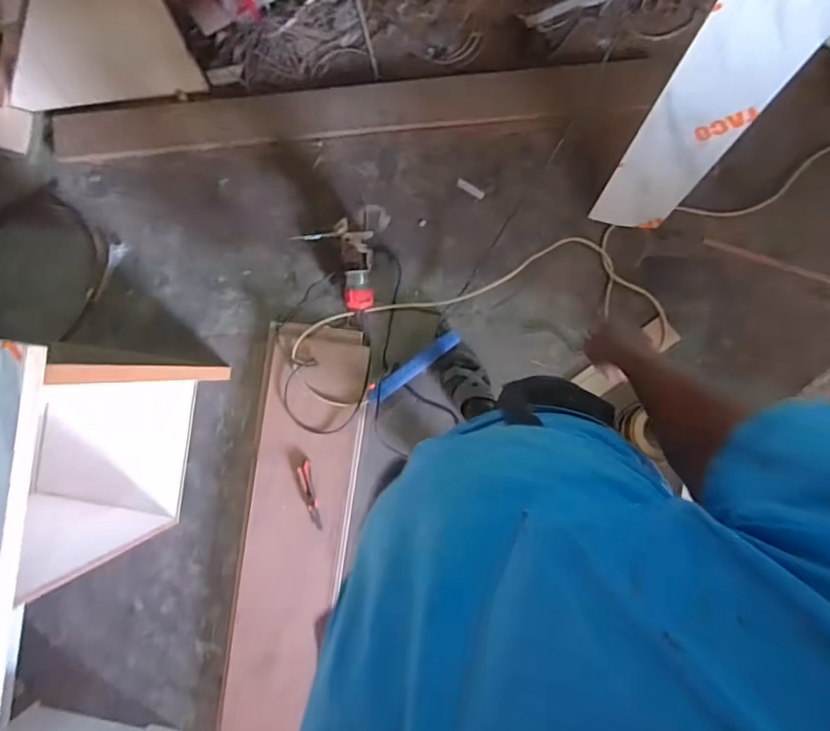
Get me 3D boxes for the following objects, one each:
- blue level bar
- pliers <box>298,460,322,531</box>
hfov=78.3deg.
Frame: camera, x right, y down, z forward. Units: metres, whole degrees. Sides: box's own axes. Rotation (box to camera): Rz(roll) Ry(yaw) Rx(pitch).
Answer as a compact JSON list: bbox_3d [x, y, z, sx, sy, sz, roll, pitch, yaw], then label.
[{"bbox_3d":[-0.006,0.005,1.402,0.298,0.034,0.043,-36,86,5],"label":"blue level bar"},{"bbox_3d":[-0.290,0.356,1.410,0.040,0.014,0.192,-12,88,7],"label":"pliers"}]

